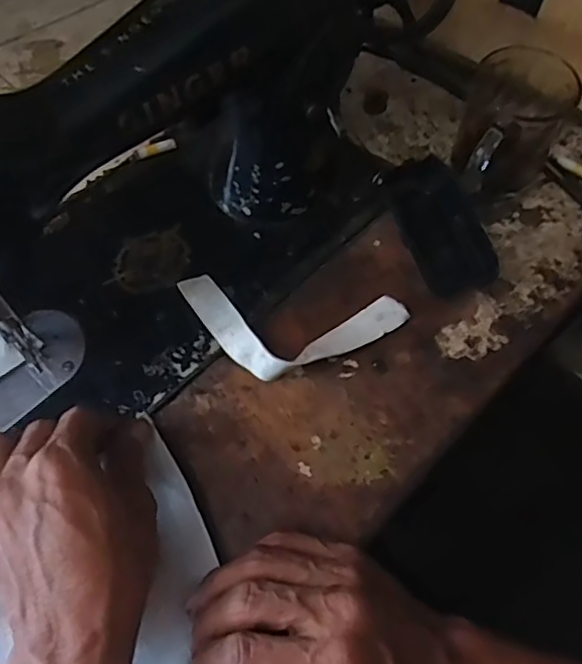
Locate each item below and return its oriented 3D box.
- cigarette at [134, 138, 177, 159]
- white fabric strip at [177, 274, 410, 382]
[{"bbox_3d":[-0.110,-0.149,0.485,0.034,0.008,0.006,-19,64,-10],"label":"cigarette"},{"bbox_3d":[-0.004,-0.002,0.403,0.156,0.020,0.071,10,63,5],"label":"white fabric strip"}]

